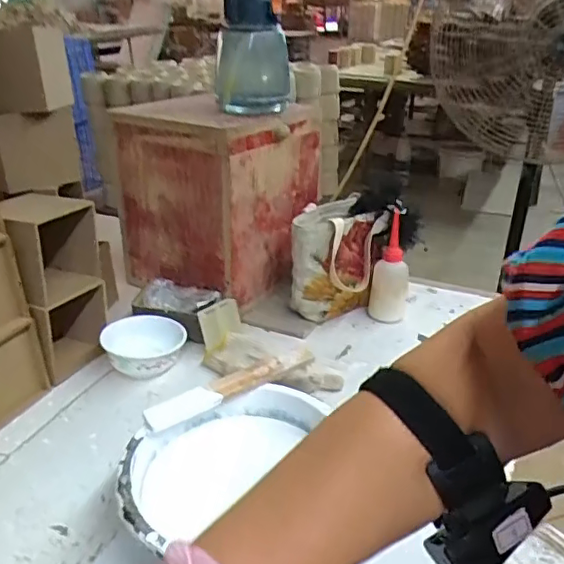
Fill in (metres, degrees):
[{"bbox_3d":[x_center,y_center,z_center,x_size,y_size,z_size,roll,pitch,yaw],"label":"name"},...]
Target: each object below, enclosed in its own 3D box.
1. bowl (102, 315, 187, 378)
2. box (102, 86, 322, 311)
[{"bbox_3d":[-0.192,0.085,0.792,0.102,0.045,0.107,-1,29,0],"label":"bowl"},{"bbox_3d":[-0.104,-0.157,0.966,0.248,0.277,0.266,20,35,33],"label":"box"}]

